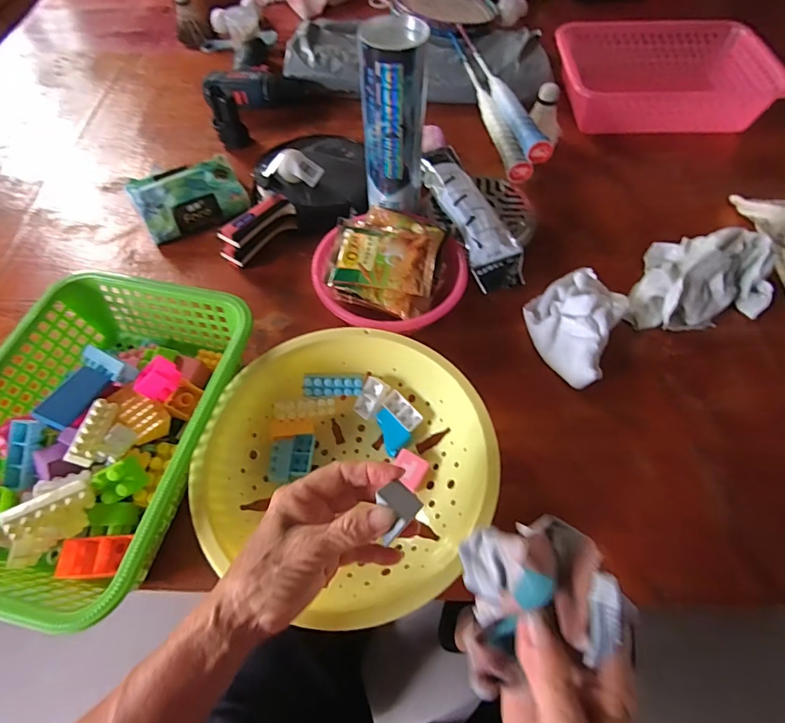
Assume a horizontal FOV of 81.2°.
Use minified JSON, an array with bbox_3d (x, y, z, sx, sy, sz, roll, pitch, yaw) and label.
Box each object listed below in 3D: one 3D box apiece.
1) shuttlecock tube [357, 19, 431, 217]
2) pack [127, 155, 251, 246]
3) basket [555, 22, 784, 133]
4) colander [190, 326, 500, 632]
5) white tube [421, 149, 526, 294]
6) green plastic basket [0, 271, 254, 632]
[{"bbox_3d":[0.002,-0.248,0.503,0.065,0.199,0.058,0,59,2],"label":"shuttlecock tube"},{"bbox_3d":[-0.265,-0.213,0.604,0.132,0.062,0.076,-26,62,-13],"label":"pack"},{"bbox_3d":[0.412,-0.444,0.719,0.303,0.071,0.208,3,59,4],"label":"basket"},{"bbox_3d":[-0.038,0.093,0.416,0.246,0.069,0.244,10,60,8],"label":"colander"},{"bbox_3d":[0.093,-0.178,0.557,0.059,0.025,0.228,-16,60,-7],"label":"white tube"},{"bbox_3d":[-0.267,0.064,0.426,0.218,0.079,0.295,11,60,8],"label":"green plastic basket"}]

